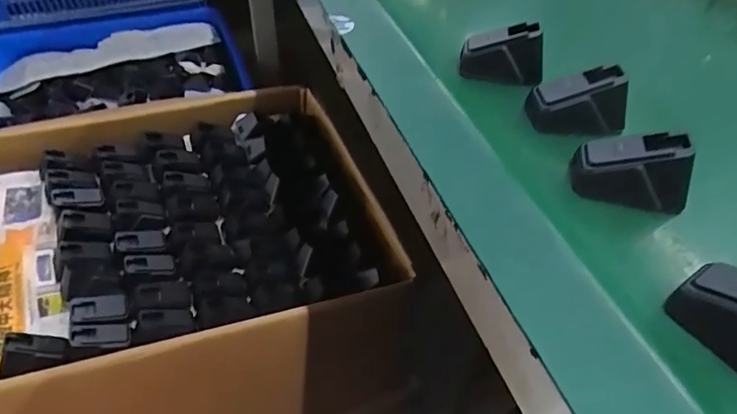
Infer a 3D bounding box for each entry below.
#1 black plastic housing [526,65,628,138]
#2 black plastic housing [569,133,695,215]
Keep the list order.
[{"bbox_3d":[0.156,-0.079,0.373,0.069,0.049,0.028,-1,45,-3],"label":"black plastic housing"},{"bbox_3d":[0.170,-0.024,0.319,0.065,0.044,0.033,10,46,8],"label":"black plastic housing"}]

